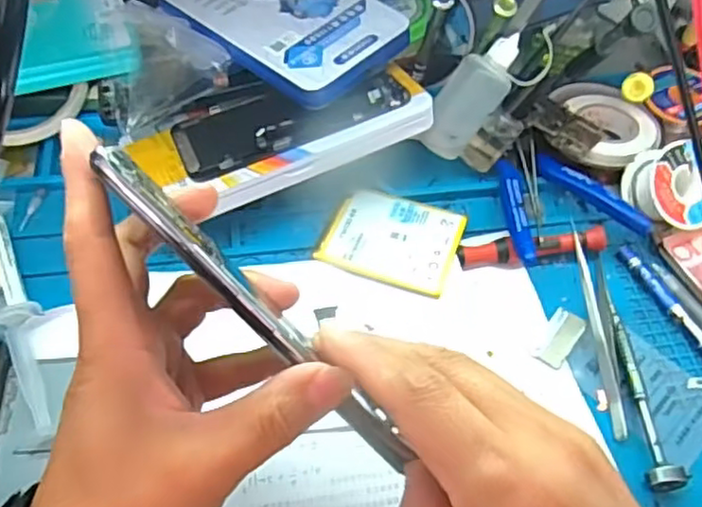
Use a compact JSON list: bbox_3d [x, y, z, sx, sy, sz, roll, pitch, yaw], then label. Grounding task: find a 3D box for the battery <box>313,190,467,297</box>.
[{"bbox_3d":[0.026,-0.009,0.413,0.081,0.004,0.061,18,59,14],"label":"battery"}]

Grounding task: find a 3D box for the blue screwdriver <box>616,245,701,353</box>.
[{"bbox_3d":[0.196,0.033,0.401,0.009,0.007,0.096,-24,61,-17],"label":"blue screwdriver"}]

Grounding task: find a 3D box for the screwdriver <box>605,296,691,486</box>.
[{"bbox_3d":[0.163,0.075,0.372,0.016,0.014,0.114,2,56,-2],"label":"screwdriver"}]

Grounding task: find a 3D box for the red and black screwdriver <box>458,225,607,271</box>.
[{"bbox_3d":[0.112,-0.004,0.412,0.092,0.014,0.016,-7,57,-7],"label":"red and black screwdriver"}]

